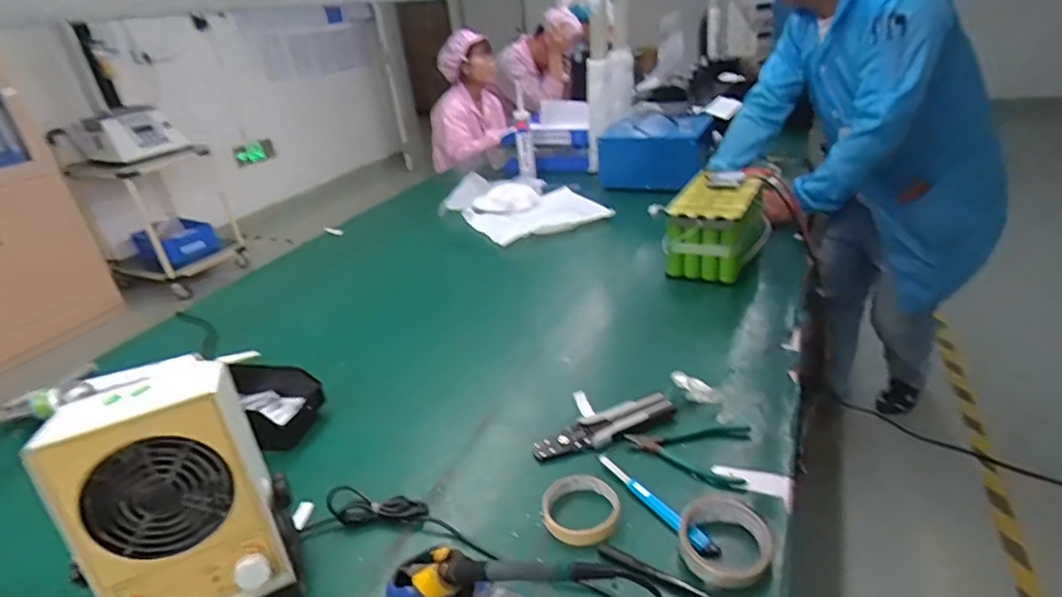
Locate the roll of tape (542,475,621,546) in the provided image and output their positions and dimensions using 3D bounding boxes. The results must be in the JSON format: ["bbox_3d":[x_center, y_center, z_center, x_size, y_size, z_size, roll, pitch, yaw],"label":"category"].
[{"bbox_3d":[0.056,0.239,0.637,0.085,0.017,0.085,-5,27,3],"label":"roll of tape"}]

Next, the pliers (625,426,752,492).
[{"bbox_3d":[0.194,0.188,0.707,0.144,0.018,0.105,5,30,21],"label":"pliers"}]

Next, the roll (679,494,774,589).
[{"bbox_3d":[0.196,0.246,0.571,0.091,0.029,0.091,-5,27,3],"label":"roll"}]

